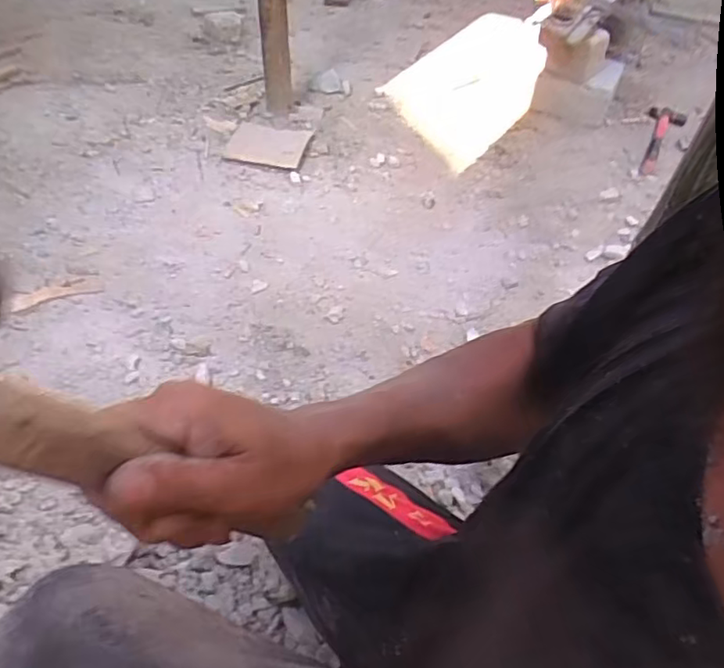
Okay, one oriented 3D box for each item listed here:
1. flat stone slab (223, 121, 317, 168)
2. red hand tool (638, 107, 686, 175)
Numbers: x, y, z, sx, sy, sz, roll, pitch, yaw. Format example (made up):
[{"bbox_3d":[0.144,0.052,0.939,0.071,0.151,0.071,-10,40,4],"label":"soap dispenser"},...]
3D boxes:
[{"bbox_3d":[-0.227,-0.466,1.509,0.185,0.013,0.164,8,48,3],"label":"flat stone slab"},{"bbox_3d":[0.772,-0.507,1.603,0.091,0.029,0.332,22,50,15],"label":"red hand tool"}]

